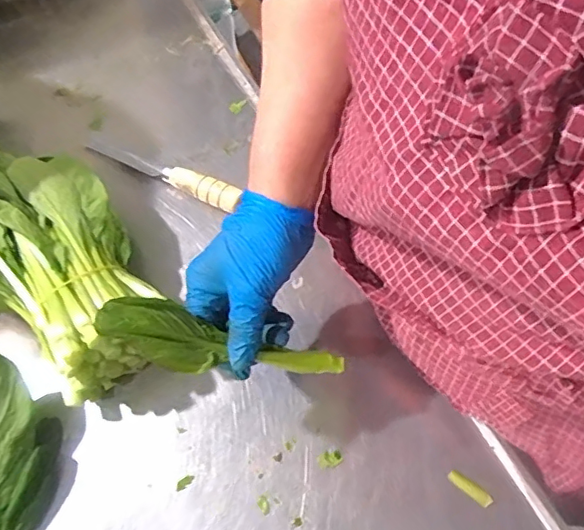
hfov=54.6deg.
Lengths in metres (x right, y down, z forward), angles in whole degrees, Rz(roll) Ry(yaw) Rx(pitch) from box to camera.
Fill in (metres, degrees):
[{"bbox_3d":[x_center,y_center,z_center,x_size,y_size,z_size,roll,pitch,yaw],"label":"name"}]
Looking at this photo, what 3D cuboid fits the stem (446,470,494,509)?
[{"bbox_3d":[0.138,0.174,0.441,0.034,0.009,0.010,35,70,23],"label":"stem"}]

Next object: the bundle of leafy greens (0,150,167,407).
[{"bbox_3d":[-0.230,-0.003,0.509,0.165,0.079,0.266,-34,63,-12],"label":"bundle of leafy greens"}]

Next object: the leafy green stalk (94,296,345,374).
[{"bbox_3d":[-0.045,0.055,0.393,0.174,0.019,0.041,17,58,-25],"label":"leafy green stalk"}]

